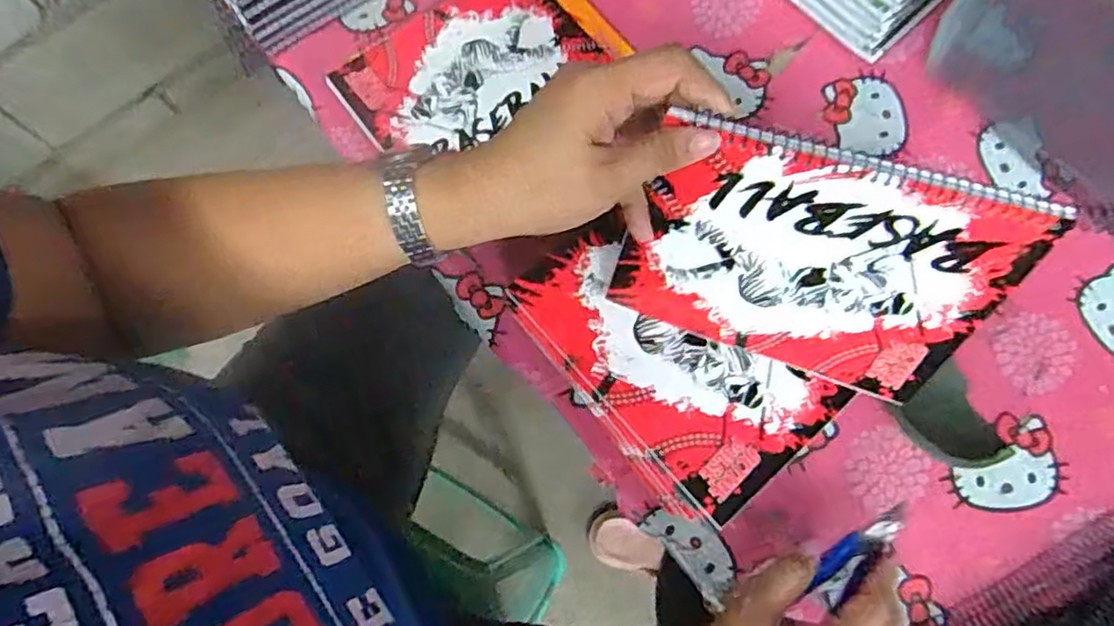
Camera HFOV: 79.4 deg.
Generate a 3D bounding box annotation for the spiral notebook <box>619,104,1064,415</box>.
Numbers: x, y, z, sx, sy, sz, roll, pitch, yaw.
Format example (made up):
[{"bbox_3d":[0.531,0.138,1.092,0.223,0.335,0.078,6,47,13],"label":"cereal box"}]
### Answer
[{"bbox_3d":[0.137,-0.023,0.367,0.189,0.146,0.010,16,50,2],"label":"spiral notebook"}]

